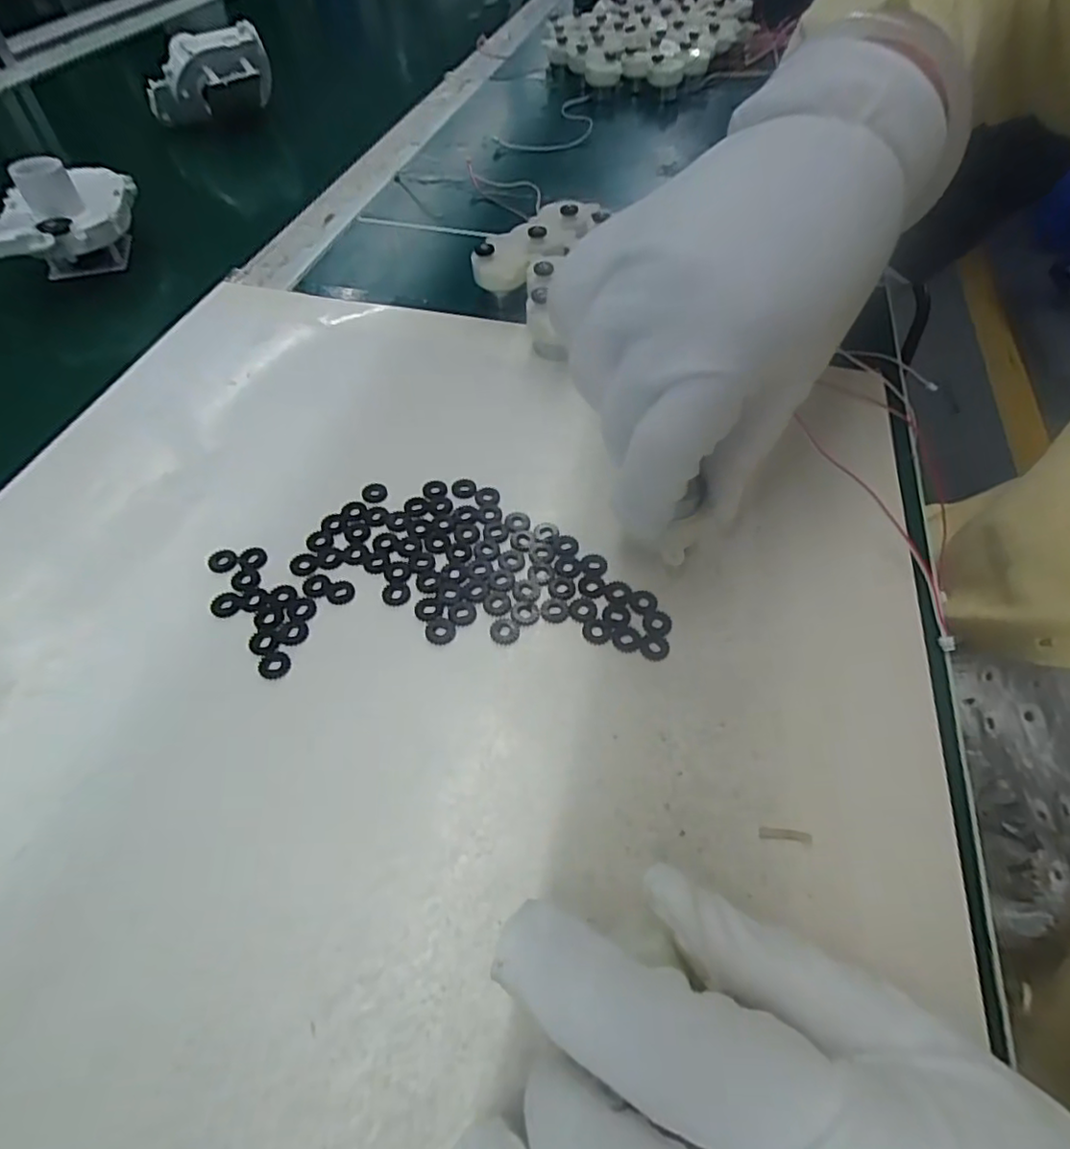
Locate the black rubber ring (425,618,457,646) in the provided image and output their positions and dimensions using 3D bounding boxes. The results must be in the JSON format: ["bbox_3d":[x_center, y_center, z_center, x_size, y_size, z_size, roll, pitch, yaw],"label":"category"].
[{"bbox_3d":[-0.035,0.020,0.225,0.011,0.004,0.011,0,54,0],"label":"black rubber ring"}]

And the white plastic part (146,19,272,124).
[{"bbox_3d":[-0.268,-0.407,0.501,0.104,0.060,0.028,-26,56,6],"label":"white plastic part"}]

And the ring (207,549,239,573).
[{"bbox_3d":[-0.125,-0.006,0.243,0.011,0.004,0.012,0,54,0],"label":"ring"}]

